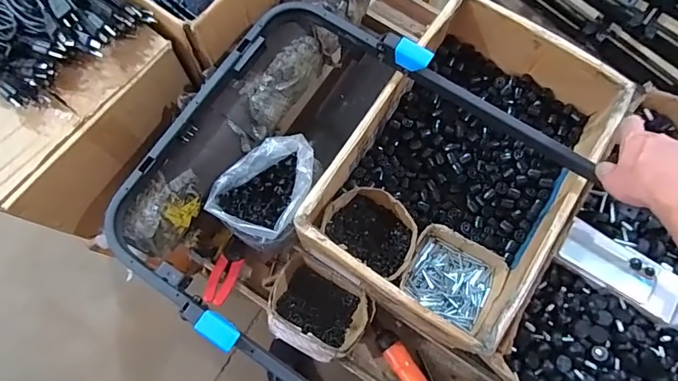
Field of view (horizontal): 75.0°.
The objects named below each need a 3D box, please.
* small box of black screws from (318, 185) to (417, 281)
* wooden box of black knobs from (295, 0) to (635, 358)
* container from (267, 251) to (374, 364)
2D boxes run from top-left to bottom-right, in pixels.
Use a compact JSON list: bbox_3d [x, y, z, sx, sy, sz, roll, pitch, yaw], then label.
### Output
[{"bbox_3d":[0.060,0.069,0.779,0.157,0.050,0.129,34,76,9],"label":"small box of black screws"},{"bbox_3d":[0.223,-0.052,0.770,0.354,0.161,0.562,33,76,9],"label":"wooden box of black knobs"},{"bbox_3d":[-0.038,0.207,0.770,0.174,0.086,0.140,31,76,9],"label":"container"}]

